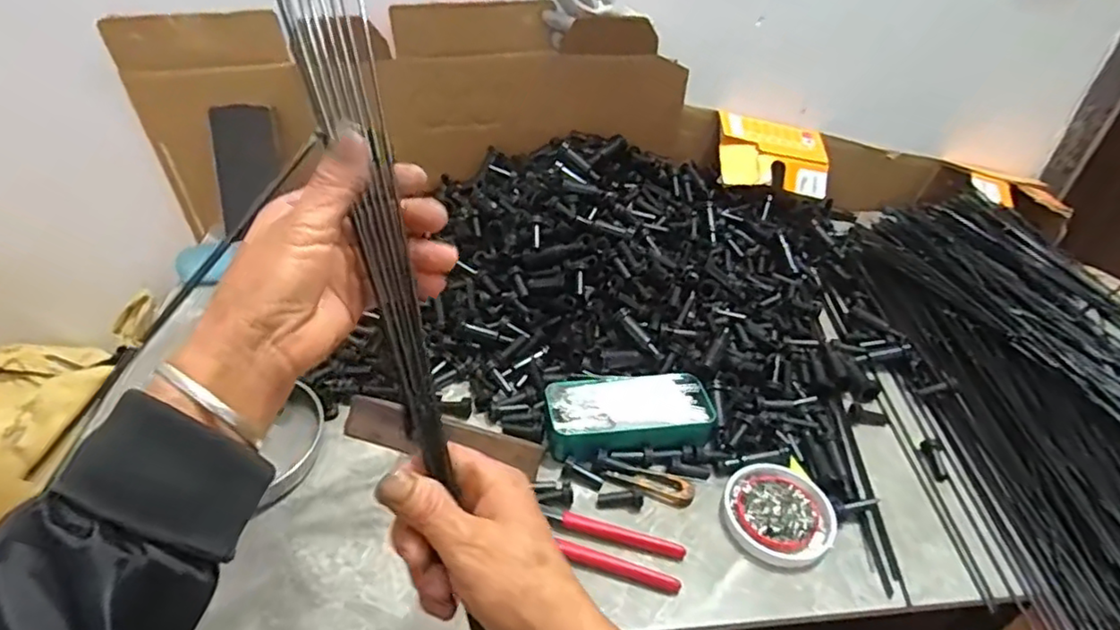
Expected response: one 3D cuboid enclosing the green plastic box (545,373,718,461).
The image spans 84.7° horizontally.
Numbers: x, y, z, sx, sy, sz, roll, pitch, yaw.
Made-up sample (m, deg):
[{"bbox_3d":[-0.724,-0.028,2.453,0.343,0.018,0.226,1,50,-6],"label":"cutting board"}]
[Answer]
[{"bbox_3d":[0.064,0.091,0.567,0.150,0.029,0.075,-4,45,-9],"label":"green plastic box"}]

